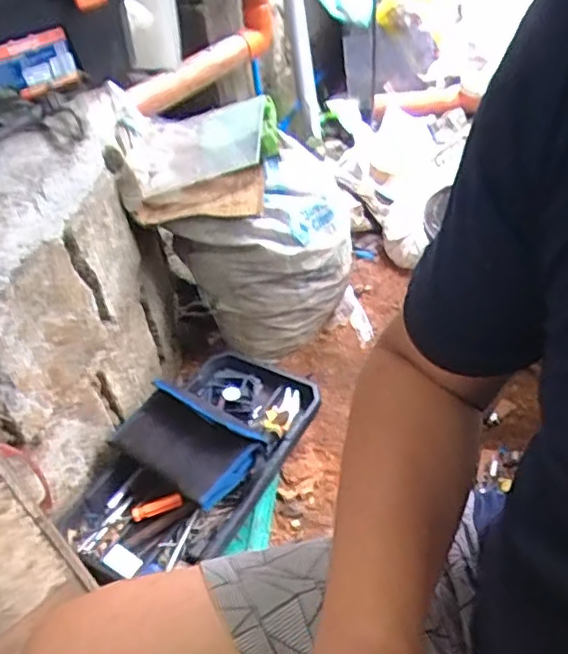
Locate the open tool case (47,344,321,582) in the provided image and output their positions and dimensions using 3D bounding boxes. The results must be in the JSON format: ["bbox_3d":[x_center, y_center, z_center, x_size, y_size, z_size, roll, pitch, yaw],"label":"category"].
[{"bbox_3d":[-0.134,0.185,0.976,0.241,0.102,0.446,18,46,27],"label":"open tool case"}]

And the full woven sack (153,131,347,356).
[{"bbox_3d":[-0.046,-0.166,1.321,0.353,0.360,0.306,-9,40,-2],"label":"full woven sack"}]

